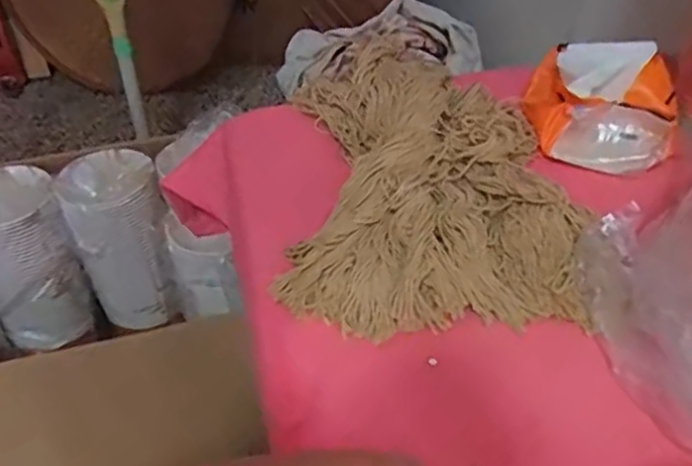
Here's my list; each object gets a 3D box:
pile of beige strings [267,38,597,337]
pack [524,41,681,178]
[{"bbox_3d":[0.067,-0.059,0.551,0.229,0.058,0.329,2,41,2],"label":"pile of beige strings"},{"bbox_3d":[0.235,-0.129,0.603,0.129,0.077,0.128,11,42,15],"label":"pack"}]

